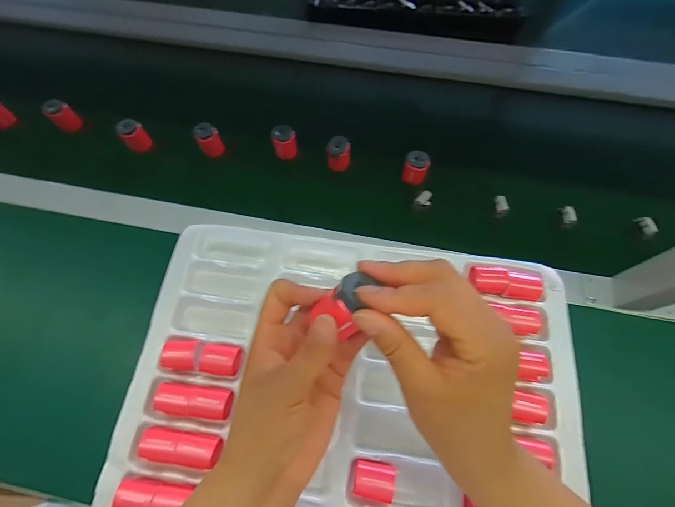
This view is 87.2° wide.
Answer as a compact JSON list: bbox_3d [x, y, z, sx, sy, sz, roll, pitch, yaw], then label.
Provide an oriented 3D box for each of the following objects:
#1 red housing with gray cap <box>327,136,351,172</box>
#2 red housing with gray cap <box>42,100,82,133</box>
[{"bbox_3d":[0.002,-0.136,0.489,0.031,0.048,0.024,0,68,1],"label":"red housing with gray cap"},{"bbox_3d":[-0.410,-0.205,0.528,0.036,0.037,0.031,38,73,14],"label":"red housing with gray cap"}]

